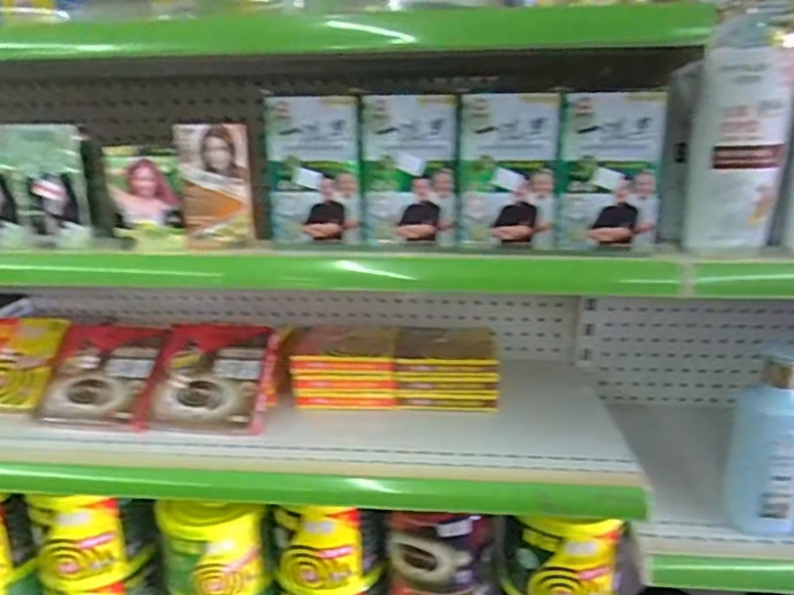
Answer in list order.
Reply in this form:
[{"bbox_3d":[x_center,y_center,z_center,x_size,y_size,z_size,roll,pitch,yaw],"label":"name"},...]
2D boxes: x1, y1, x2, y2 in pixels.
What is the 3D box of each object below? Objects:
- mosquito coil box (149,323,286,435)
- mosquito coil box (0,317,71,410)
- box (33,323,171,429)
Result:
[{"bbox_3d":[-0.241,0.108,0.788,0.152,0.026,0.149,2,56,9],"label":"mosquito coil box"},{"bbox_3d":[-0.549,0.091,0.849,0.150,0.133,0.025,1,-19,4],"label":"mosquito coil box"},{"bbox_3d":[-0.399,0.099,0.802,0.155,0.025,0.156,1,52,11],"label":"box"}]

